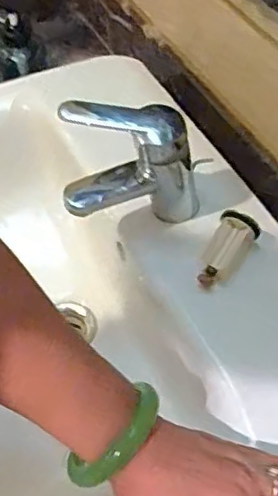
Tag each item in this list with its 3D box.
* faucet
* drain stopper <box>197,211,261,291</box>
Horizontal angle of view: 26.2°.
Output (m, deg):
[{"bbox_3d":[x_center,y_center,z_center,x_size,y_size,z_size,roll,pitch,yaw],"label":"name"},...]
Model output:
[{"bbox_3d":[-0.005,-0.058,0.536,0.116,0.120,0.075,-2,52,2],"label":"faucet"},{"bbox_3d":[0.075,0.006,0.532,0.035,0.031,0.073,27,75,21],"label":"drain stopper"}]

